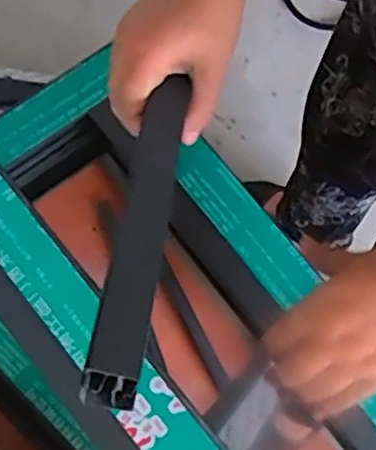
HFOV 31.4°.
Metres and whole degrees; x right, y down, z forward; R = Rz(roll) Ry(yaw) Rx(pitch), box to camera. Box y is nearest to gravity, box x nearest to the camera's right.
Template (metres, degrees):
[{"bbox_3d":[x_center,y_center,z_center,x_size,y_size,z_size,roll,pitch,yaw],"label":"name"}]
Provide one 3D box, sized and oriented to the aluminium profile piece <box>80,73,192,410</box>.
[{"bbox_3d":[-0.025,-0.002,0.388,0.028,0.026,0.216,8,53,1],"label":"aluminium profile piece"}]

